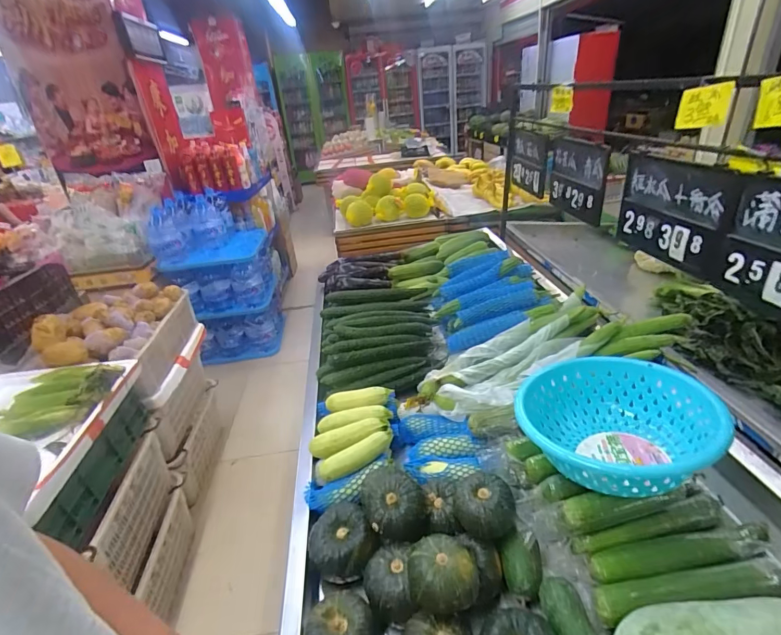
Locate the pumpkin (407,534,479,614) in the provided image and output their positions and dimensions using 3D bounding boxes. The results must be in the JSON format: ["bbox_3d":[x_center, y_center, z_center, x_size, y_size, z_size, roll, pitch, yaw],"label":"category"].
[{"bbox_3d":[0.081,0.390,0.622,0.099,0.069,0.097,2,30,15],"label":"pumpkin"}]

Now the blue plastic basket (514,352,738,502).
[{"bbox_3d":[0.390,0.207,0.745,0.298,0.164,0.283,-5,29,3],"label":"blue plastic basket"}]

